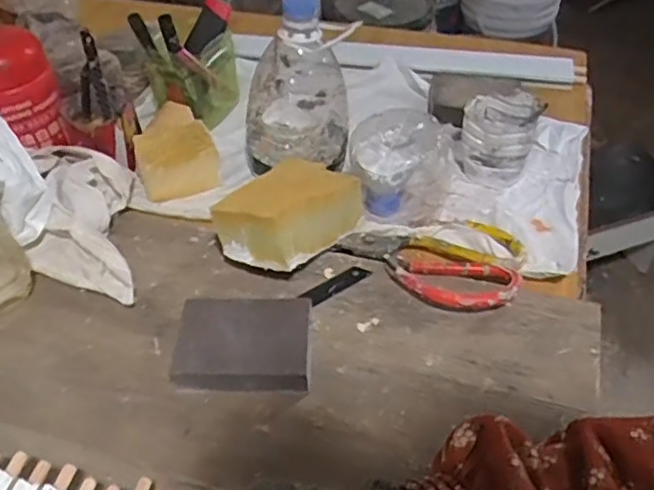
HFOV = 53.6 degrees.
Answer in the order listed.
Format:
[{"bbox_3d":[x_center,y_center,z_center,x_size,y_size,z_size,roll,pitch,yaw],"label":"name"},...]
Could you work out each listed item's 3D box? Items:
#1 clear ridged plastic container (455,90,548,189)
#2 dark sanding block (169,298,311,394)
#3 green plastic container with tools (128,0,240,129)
[{"bbox_3d":[0.166,-0.103,0.636,0.071,0.073,0.065,6,46,10],"label":"clear ridged plastic container"},{"bbox_3d":[-0.063,0.077,0.490,0.099,0.031,0.073,-2,46,3],"label":"dark sanding block"},{"bbox_3d":[-0.145,-0.200,0.703,0.077,0.124,0.093,11,47,14],"label":"green plastic container with tools"}]

